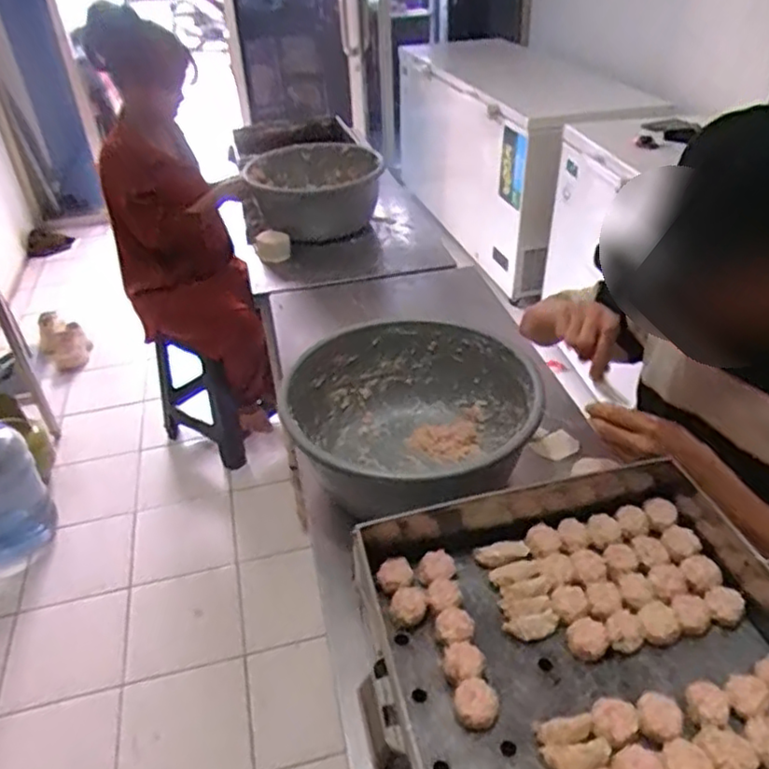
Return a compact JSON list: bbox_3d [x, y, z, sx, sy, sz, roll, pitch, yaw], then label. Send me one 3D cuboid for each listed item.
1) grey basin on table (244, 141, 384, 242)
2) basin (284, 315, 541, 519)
[{"bbox_3d":[-0.181,-0.549,1.844,0.380,0.141,0.385,-2,36,2],"label":"grey basin on table"},{"bbox_3d":[0.039,0.060,1.029,0.359,0.179,0.328,-2,36,2],"label":"basin"}]

